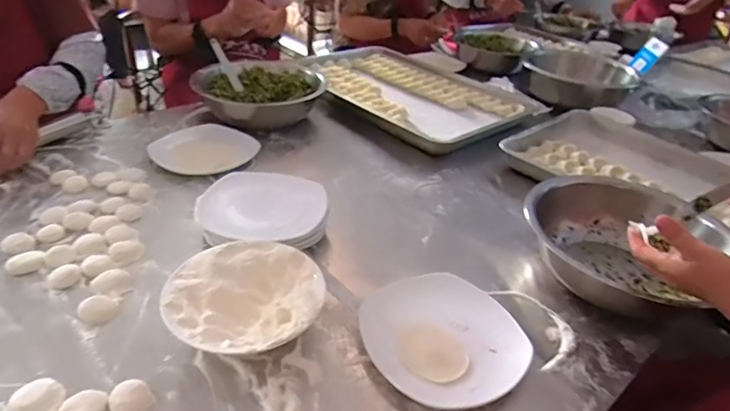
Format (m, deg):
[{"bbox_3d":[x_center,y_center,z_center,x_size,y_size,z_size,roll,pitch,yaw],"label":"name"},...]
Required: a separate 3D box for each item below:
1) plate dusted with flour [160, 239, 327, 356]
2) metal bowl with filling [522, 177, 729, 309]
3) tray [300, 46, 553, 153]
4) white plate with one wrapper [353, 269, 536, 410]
[{"bbox_3d":[-0.136,0.116,0.541,0.171,0.053,0.163,4,35,-2],"label":"plate dusted with flour"},{"bbox_3d":[0.373,0.056,0.672,0.284,0.096,0.260,4,35,-2],"label":"metal bowl with filling"},{"bbox_3d":[0.107,-0.314,1.247,0.447,0.041,0.608,-25,45,-36],"label":"tray"},{"bbox_3d":[0.092,0.152,0.548,0.180,0.032,0.169,4,35,-2],"label":"white plate with one wrapper"}]

